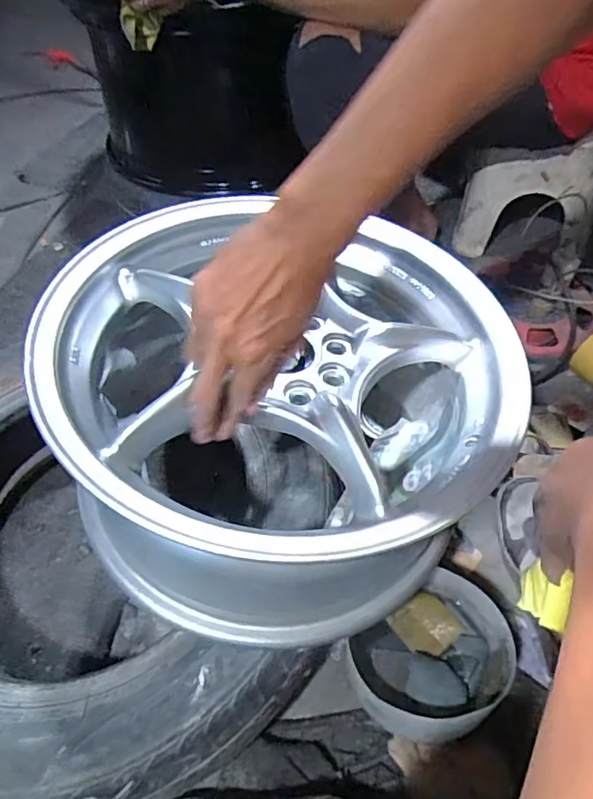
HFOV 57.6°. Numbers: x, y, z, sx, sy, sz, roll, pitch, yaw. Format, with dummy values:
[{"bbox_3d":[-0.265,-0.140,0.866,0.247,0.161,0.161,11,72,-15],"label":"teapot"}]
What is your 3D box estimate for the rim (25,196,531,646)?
[{"bbox_3d":[-0.004,-0.014,0.511,0.370,0.194,0.389,10,54,10],"label":"rim"}]

